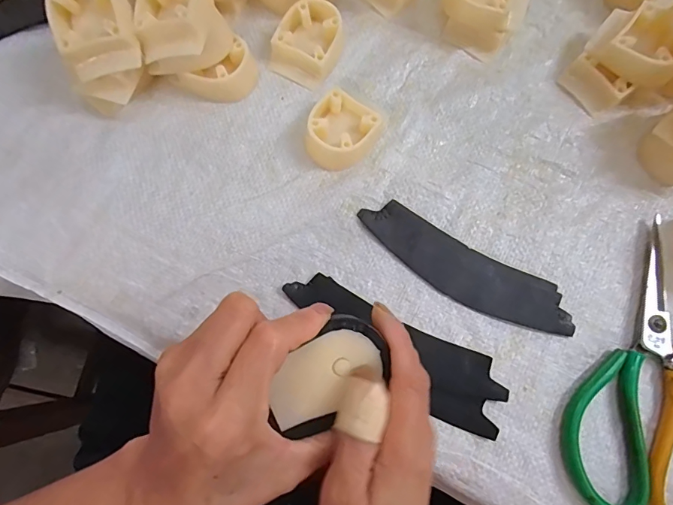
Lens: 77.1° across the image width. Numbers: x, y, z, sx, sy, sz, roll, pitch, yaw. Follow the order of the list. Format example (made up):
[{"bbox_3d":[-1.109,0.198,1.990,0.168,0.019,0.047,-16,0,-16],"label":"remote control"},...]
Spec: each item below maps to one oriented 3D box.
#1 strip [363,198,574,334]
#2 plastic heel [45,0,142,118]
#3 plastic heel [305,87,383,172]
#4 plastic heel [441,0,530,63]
[{"bbox_3d":[0.088,0.012,0.293,0.154,0.006,0.040,29,78,6],"label":"strip"},{"bbox_3d":[-0.164,-0.142,0.294,0.061,0.065,0.060,-25,78,-6],"label":"plastic heel"},{"bbox_3d":[0.002,-0.088,0.308,0.046,0.021,0.051,36,79,8],"label":"plastic heel"},{"bbox_3d":[0.114,-0.191,0.324,0.059,0.040,0.056,21,77,4],"label":"plastic heel"}]

